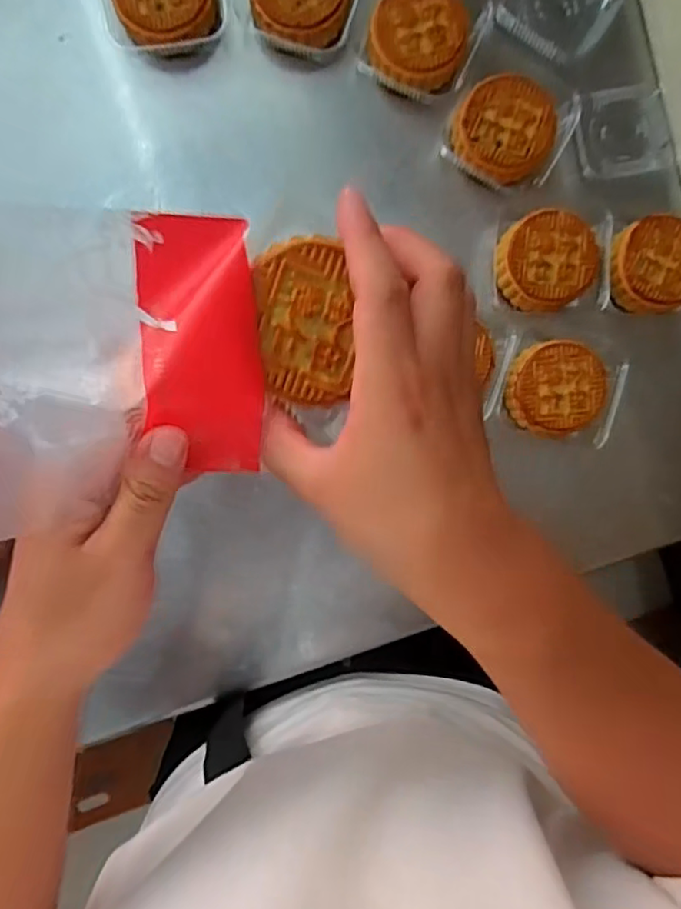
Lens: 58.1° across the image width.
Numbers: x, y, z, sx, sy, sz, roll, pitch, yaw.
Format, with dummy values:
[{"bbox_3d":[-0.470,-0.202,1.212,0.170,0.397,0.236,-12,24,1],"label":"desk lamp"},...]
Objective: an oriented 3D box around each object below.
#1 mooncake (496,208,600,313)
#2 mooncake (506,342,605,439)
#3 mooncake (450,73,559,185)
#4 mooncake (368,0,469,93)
[{"bbox_3d":[0.144,-0.137,0.436,0.065,0.027,0.066,0,93,-3],"label":"mooncake"},{"bbox_3d":[0.152,-0.048,0.445,0.065,0.031,0.064,0,93,-3],"label":"mooncake"},{"bbox_3d":[0.114,-0.228,0.433,0.067,0.025,0.066,0,93,-3],"label":"mooncake"},{"bbox_3d":[0.053,-0.288,0.427,0.064,0.031,0.061,10,93,-4],"label":"mooncake"}]

